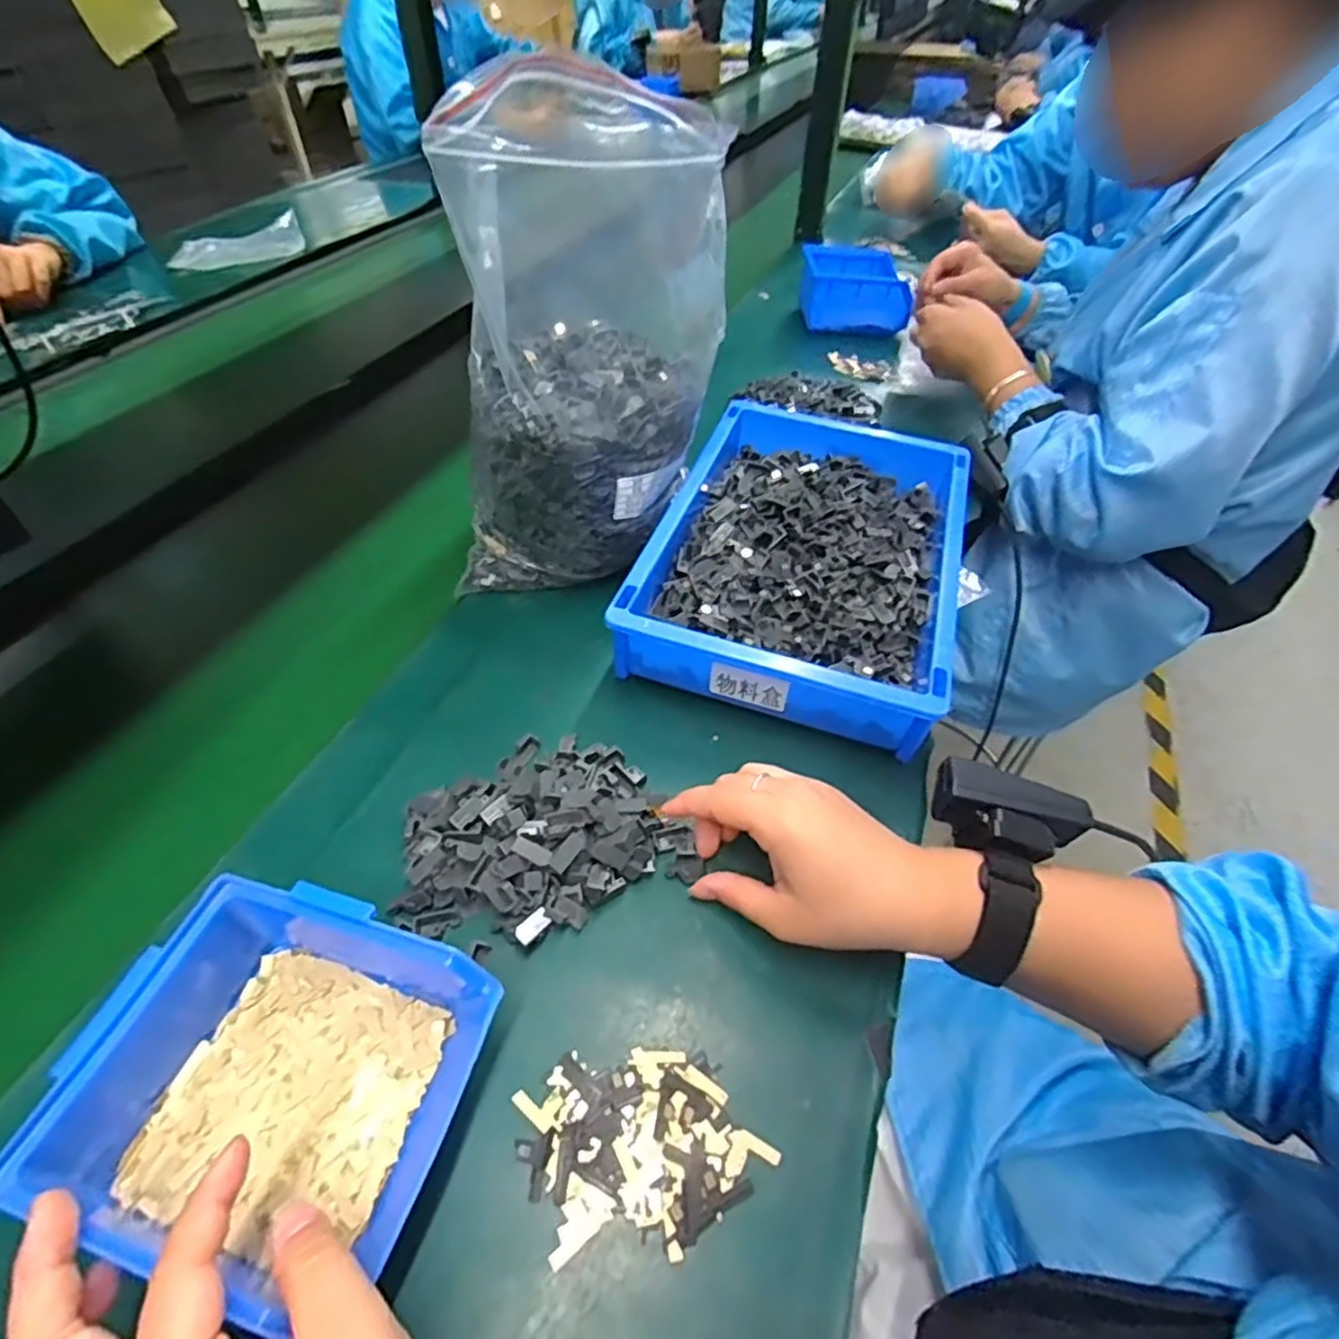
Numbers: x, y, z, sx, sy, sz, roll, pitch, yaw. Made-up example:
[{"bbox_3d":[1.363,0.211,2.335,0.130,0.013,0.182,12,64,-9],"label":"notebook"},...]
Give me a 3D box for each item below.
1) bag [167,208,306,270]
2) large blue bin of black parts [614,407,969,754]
[{"bbox_3d":[-0.675,-0.662,1.072,0.197,0.042,0.098,-16,50,-17],"label":"bag"},{"bbox_3d":[0.105,-0.089,0.523,0.203,0.063,0.304,15,48,11],"label":"large blue bin of black parts"}]

